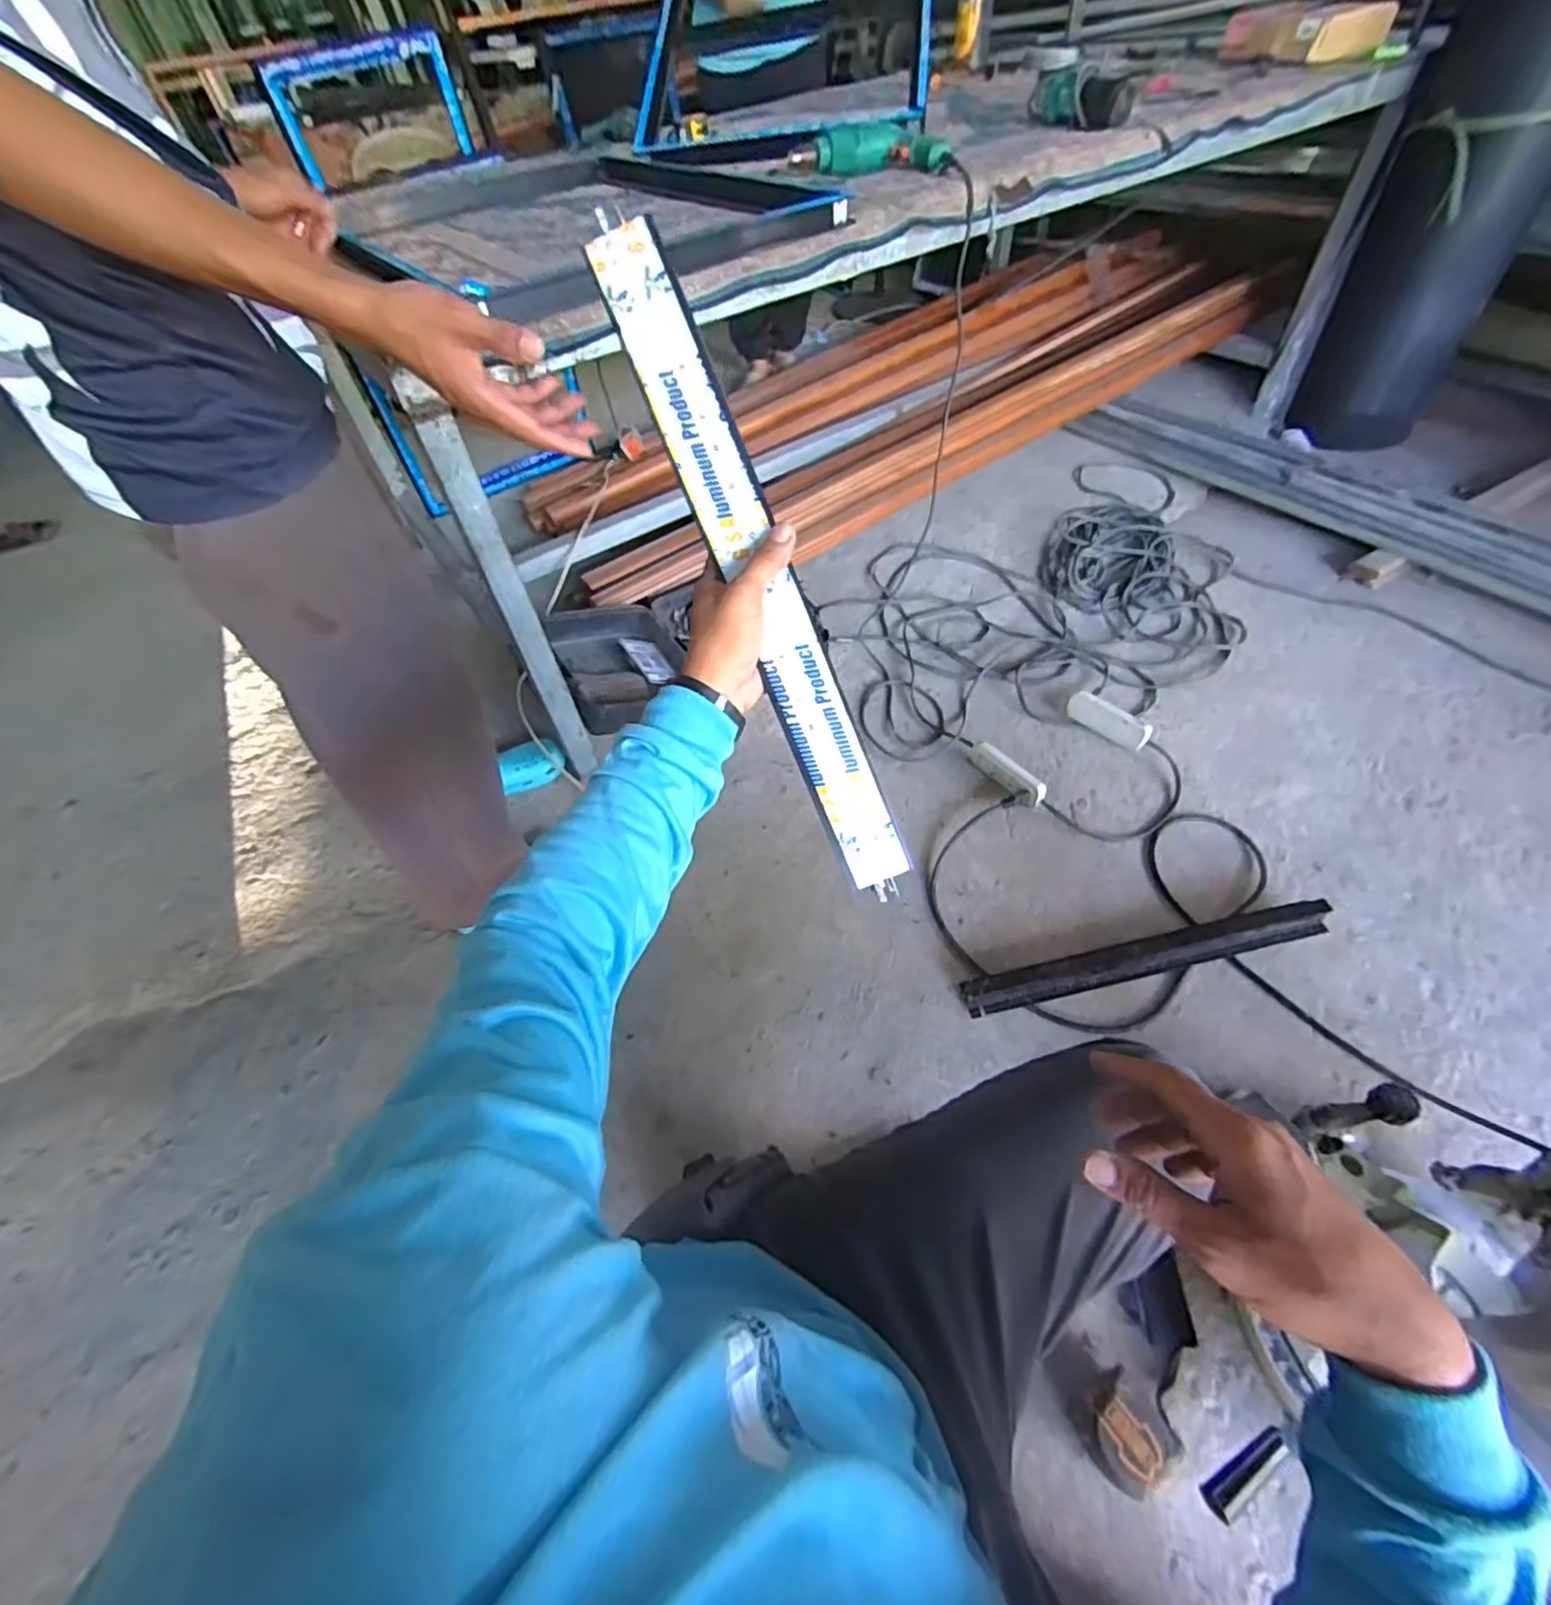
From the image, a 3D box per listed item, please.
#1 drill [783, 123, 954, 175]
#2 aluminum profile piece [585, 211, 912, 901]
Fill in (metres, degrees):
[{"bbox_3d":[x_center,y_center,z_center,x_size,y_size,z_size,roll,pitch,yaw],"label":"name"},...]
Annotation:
[{"bbox_3d":[0.174,-1.148,1.189,0.276,0.057,0.095,18,56,20],"label":"drill"},{"bbox_3d":[-0.007,-0.166,0.517,0.055,0.513,0.020,-26,10,-14],"label":"aluminum profile piece"}]

